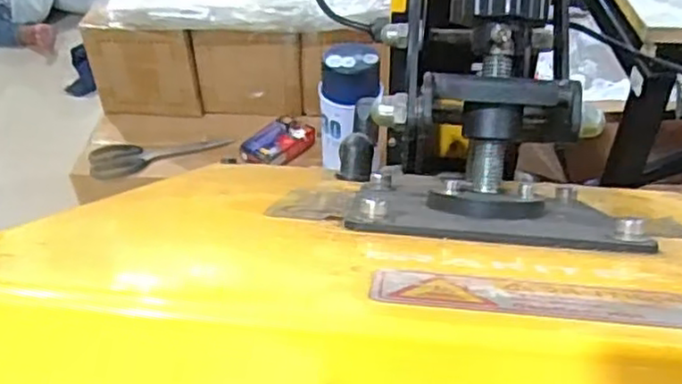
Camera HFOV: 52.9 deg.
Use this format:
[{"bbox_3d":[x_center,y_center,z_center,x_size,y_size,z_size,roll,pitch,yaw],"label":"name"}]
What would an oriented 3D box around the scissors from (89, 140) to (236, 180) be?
[{"bbox_3d":[-0.252,-0.055,0.977,0.206,0.015,0.075,-12,41,-32],"label":"scissors"}]

